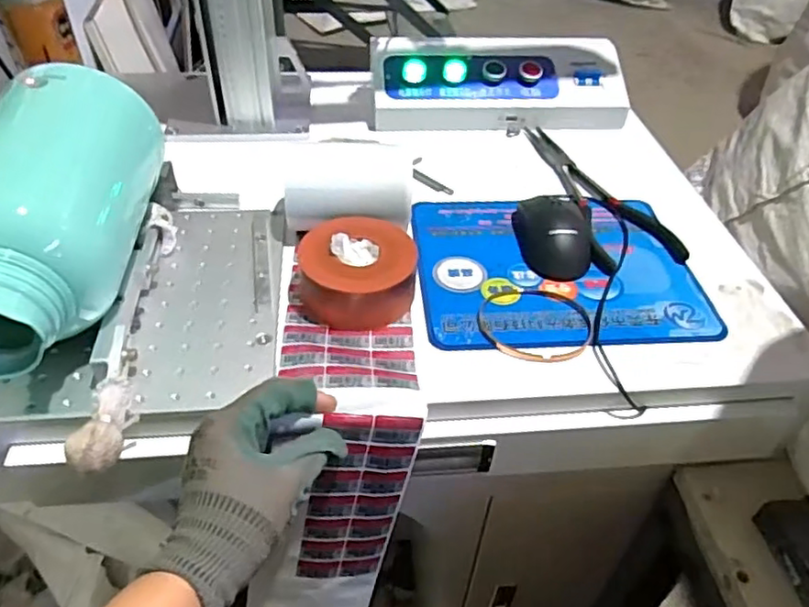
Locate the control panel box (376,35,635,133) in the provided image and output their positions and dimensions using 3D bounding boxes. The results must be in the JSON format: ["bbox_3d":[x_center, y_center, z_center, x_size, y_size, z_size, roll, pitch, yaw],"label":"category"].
[{"bbox_3d":[0.116,-0.273,0.770,0.314,0.069,0.120,-4,44,-7],"label":"control panel box"}]

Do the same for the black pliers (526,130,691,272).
[{"bbox_3d":[0.182,-0.122,0.659,0.087,0.011,0.261,-12,46,-15],"label":"black pliers"}]

